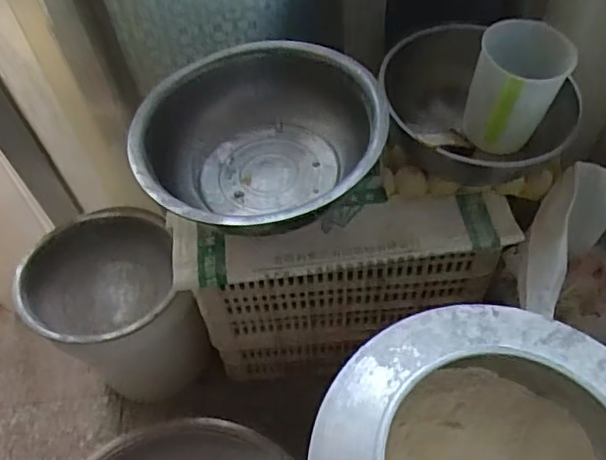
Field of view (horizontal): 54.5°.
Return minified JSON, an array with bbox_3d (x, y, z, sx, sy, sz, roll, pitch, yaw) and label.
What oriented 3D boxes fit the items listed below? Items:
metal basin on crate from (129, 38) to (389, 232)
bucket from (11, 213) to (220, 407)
[{"bbox_3d":[-0.058,-0.113,0.815,0.323,0.125,0.312,-1,55,2],"label":"metal basin on crate"},{"bbox_3d":[-0.372,0.164,1.215,0.270,0.369,0.280,-1,55,2],"label":"bucket"}]

